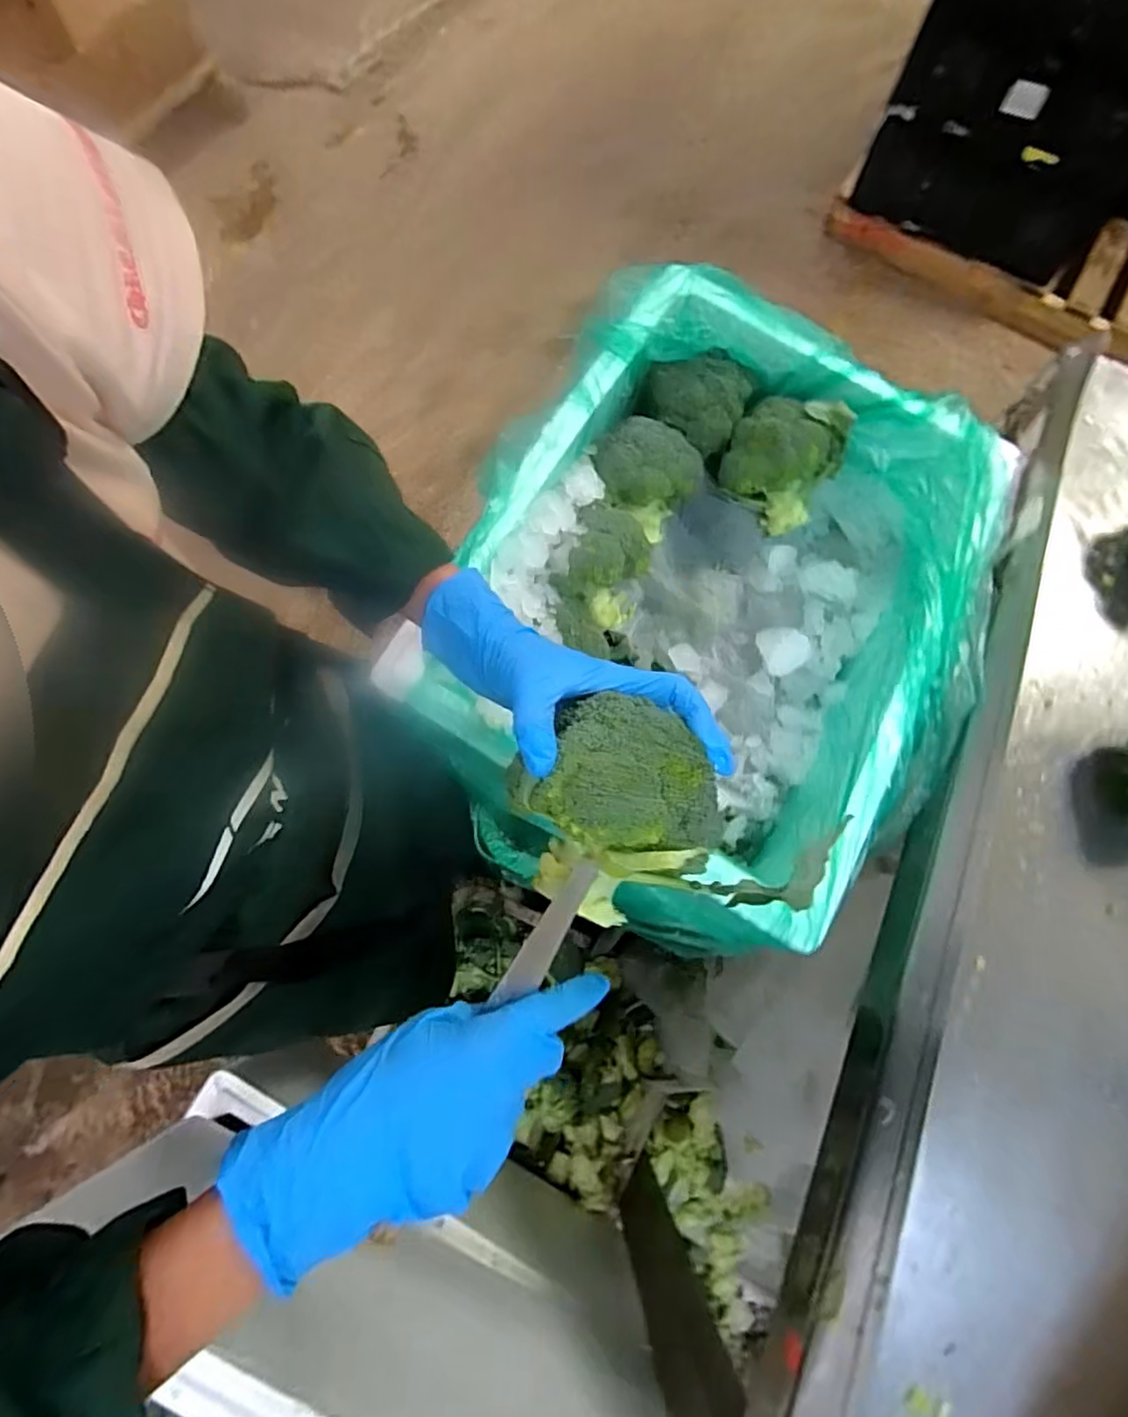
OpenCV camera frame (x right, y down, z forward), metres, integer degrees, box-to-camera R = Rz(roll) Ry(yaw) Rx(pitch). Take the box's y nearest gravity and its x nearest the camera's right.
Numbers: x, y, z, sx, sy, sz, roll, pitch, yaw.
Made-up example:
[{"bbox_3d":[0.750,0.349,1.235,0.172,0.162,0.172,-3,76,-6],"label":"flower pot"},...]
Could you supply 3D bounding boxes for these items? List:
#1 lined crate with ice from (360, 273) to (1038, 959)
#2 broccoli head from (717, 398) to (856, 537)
[{"bbox_3d":[0.151,-0.111,0.617,0.443,0.168,0.542,27,74,6],"label":"lined crate with ice"},{"bbox_3d":[0.237,-0.271,0.690,0.115,0.112,0.095,28,74,7],"label":"broccoli head"}]

